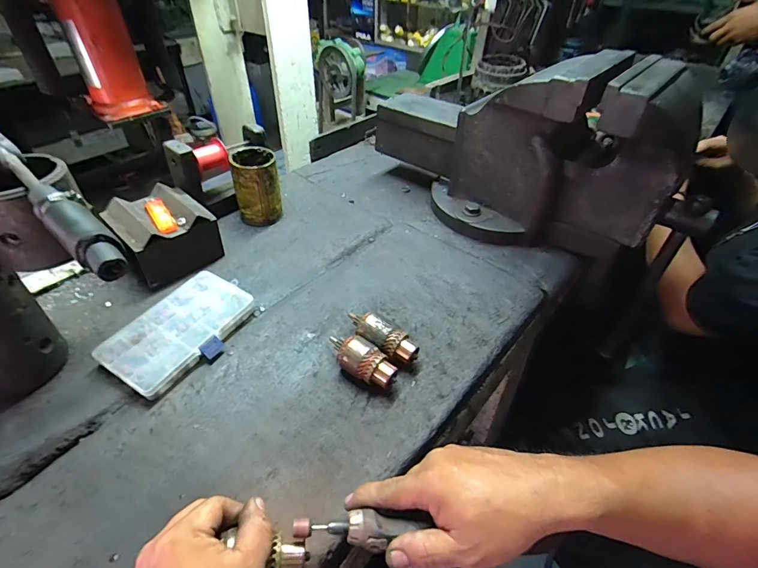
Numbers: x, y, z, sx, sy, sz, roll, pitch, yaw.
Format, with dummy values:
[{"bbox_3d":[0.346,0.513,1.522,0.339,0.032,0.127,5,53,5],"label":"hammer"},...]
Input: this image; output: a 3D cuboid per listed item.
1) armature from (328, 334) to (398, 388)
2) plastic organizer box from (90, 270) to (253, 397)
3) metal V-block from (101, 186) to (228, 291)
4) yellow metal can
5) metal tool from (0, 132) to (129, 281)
[{"bbox_3d":[-0.021,0.095,0.482,0.094,0.039,0.041,25,47,22],"label":"armature"},{"bbox_3d":[-0.252,0.060,0.509,0.115,0.029,0.173,23,47,20],"label":"plastic organizer box"},{"bbox_3d":[-0.322,-0.076,0.600,0.109,0.096,0.121,35,52,29],"label":"metal V-block"},{"bbox_3d":[-0.213,-0.170,0.693,0.073,0.117,0.069,-8,44,-11],"label":"yellow metal can"},{"bbox_3d":[-0.278,-0.077,0.324,0.256,0.030,0.029,32,50,28],"label":"metal tool"}]

